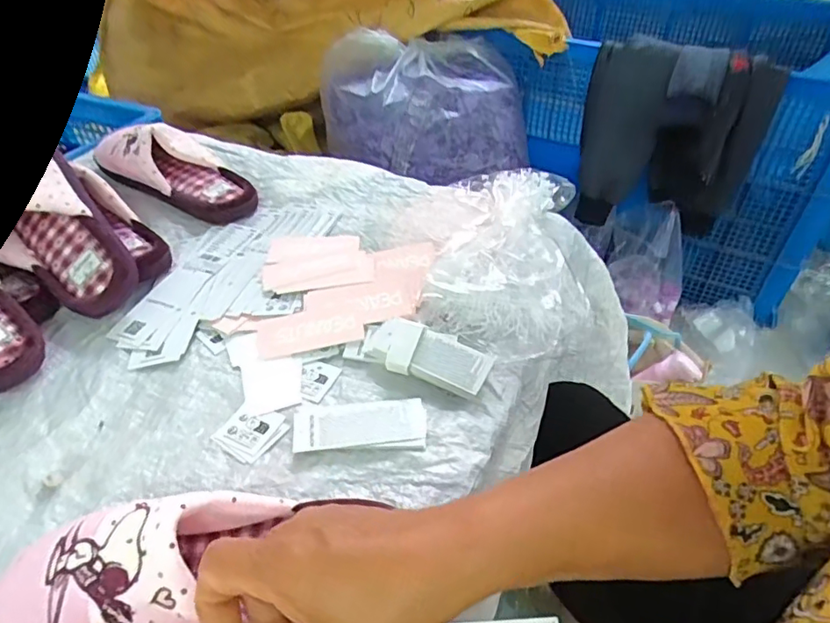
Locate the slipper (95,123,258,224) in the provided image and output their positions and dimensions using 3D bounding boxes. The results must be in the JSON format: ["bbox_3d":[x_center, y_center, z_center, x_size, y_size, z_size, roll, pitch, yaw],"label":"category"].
[{"bbox_3d":[-0.287,-0.183,0.670,0.229,0.075,0.093,26,49,11],"label":"slipper"}]

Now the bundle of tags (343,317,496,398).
[{"bbox_3d":[0.001,0.034,0.469,0.122,0.023,0.050,14,44,15],"label":"bundle of tags"}]

